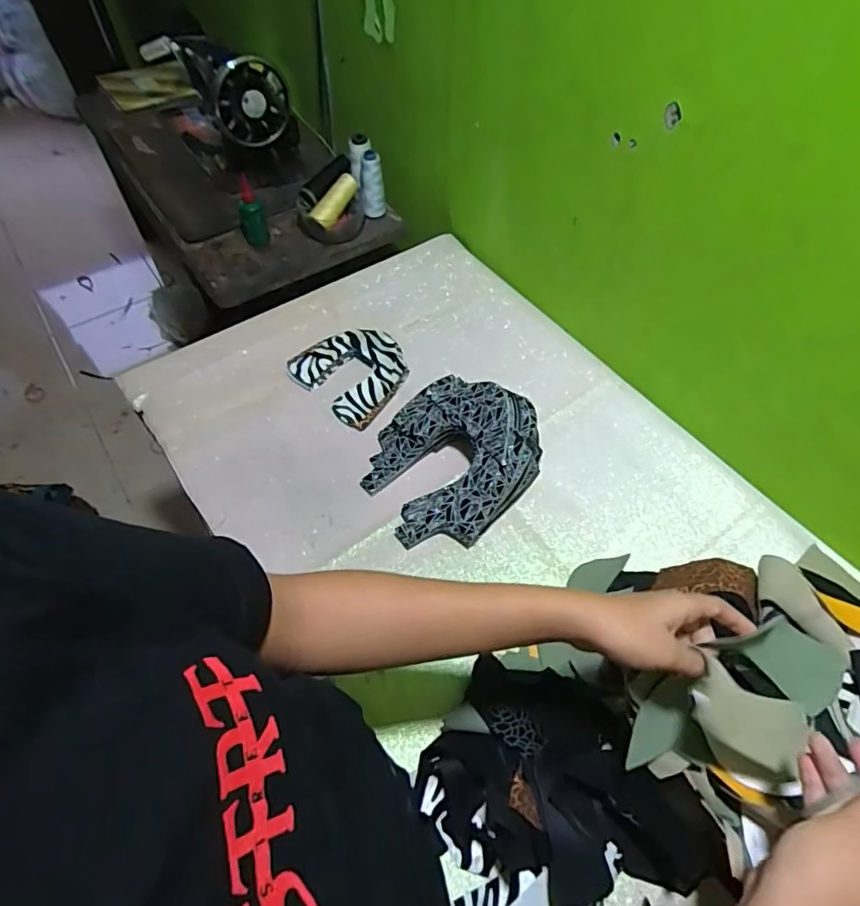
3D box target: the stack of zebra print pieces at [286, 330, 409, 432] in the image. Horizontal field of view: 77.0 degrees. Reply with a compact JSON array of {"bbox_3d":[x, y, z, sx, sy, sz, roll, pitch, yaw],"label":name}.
[{"bbox_3d":[-0.109,-0.125,0.801,0.161,0.019,0.149,39,63,22],"label":"stack of zebra print pieces"}]

